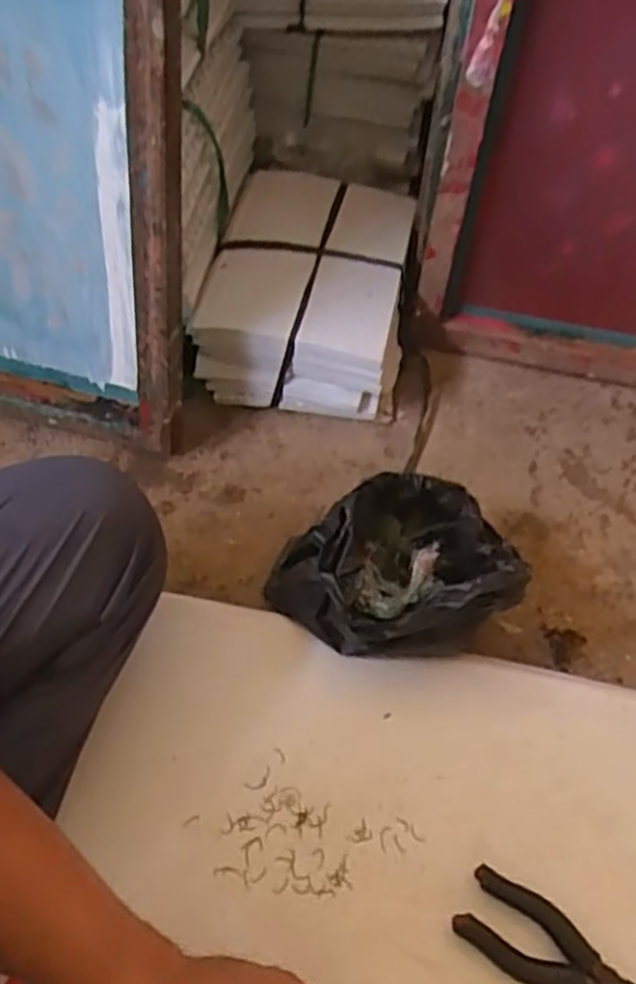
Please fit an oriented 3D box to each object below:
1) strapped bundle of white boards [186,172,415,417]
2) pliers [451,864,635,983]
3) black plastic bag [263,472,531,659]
[{"bbox_3d":[-0.005,-0.224,0.851,0.207,0.127,0.269,10,57,6],"label":"strapped bundle of white boards"},{"bbox_3d":[0.166,0.316,0.500,0.143,0.014,0.053,29,60,18],"label":"pliers"},{"bbox_3d":[0.060,0.073,0.637,0.200,0.116,0.142,-7,57,-6],"label":"black plastic bag"}]

